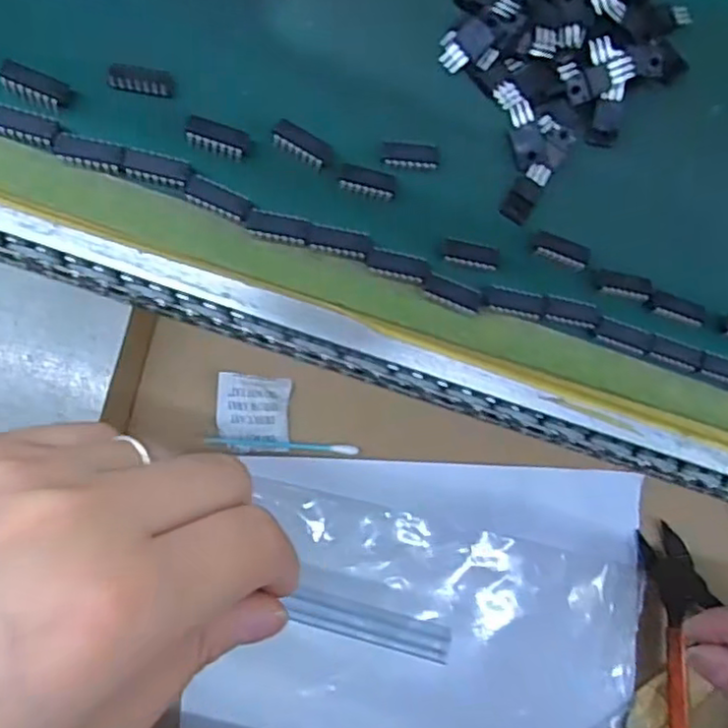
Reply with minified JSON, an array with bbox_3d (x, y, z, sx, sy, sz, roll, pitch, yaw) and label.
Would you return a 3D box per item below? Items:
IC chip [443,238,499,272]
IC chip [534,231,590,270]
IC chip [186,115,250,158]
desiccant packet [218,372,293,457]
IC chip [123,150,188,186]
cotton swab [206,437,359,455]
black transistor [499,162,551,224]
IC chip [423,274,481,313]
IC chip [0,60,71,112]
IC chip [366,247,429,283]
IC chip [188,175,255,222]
[{"bbox_3d":[0.035,-0.036,0.208,0.019,0.004,0.008,9,85,-9],"label":"IC chip"},{"bbox_3d":[0.067,-0.039,0.216,0.019,0.004,0.009,20,84,-8],"label":"IC chip"},{"bbox_3d":[-0.045,-0.070,0.198,0.019,0.004,0.008,17,84,-8],"label":"IC chip"},{"bbox_3d":[-0.052,0.024,0.302,0.033,0.009,0.036,3,84,-8],"label":"desiccant packet"},{"bbox_3d":[-0.062,-0.059,0.193,0.018,0.004,0.008,11,85,-9],"label":"IC chip"},{"bbox_3d":[-0.038,0.039,0.305,0.071,0.006,0.004,5,84,-8],"label":"cotton swab"},{"bbox_3d":[0.056,-0.059,0.221,0.010,0.004,0.022,30,82,-7],"label":"black transistor"},{"bbox_3d":[0.029,-0.023,0.205,0.019,0.004,0.008,21,84,-8],"label":"IC chip"},{"bbox_3d":[-0.098,-0.083,0.192,0.019,0.004,0.010,21,84,-8],"label":"IC chip"},{"bbox_3d":[0.011,-0.031,0.203,0.019,0.004,0.008,13,85,-8],"label":"IC chip"},{"bbox_3d":[-0.044,-0.050,0.196,0.020,0.004,0.008,23,83,-7],"label":"IC chip"}]

